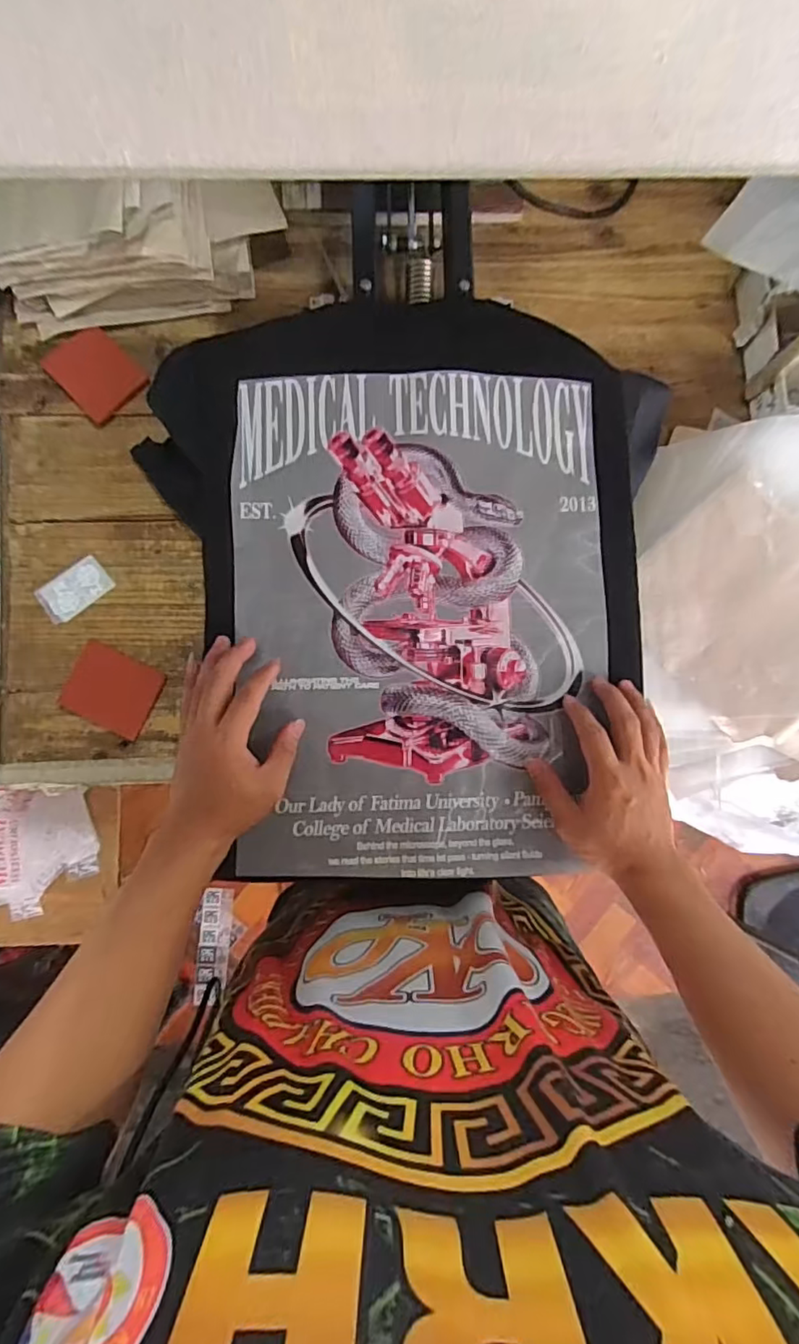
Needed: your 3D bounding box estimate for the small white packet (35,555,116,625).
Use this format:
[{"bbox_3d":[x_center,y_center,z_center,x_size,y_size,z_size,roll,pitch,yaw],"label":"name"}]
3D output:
[{"bbox_3d":[-0.358,-0.091,0.618,0.076,0.006,0.044,-38,89,-6],"label":"small white packet"}]

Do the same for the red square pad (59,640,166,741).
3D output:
[{"bbox_3d":[-0.311,0.020,0.608,0.088,0.011,0.079,26,87,-13],"label":"red square pad"}]

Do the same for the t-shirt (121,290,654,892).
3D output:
[{"bbox_3d":[0.001,-0.103,0.539,0.448,0.082,0.563,2,85,-4],"label":"t-shirt"}]

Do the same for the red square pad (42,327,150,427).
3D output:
[{"bbox_3d":[-0.340,-0.334,0.624,0.099,0.004,0.078,45,83,1],"label":"red square pad"}]

